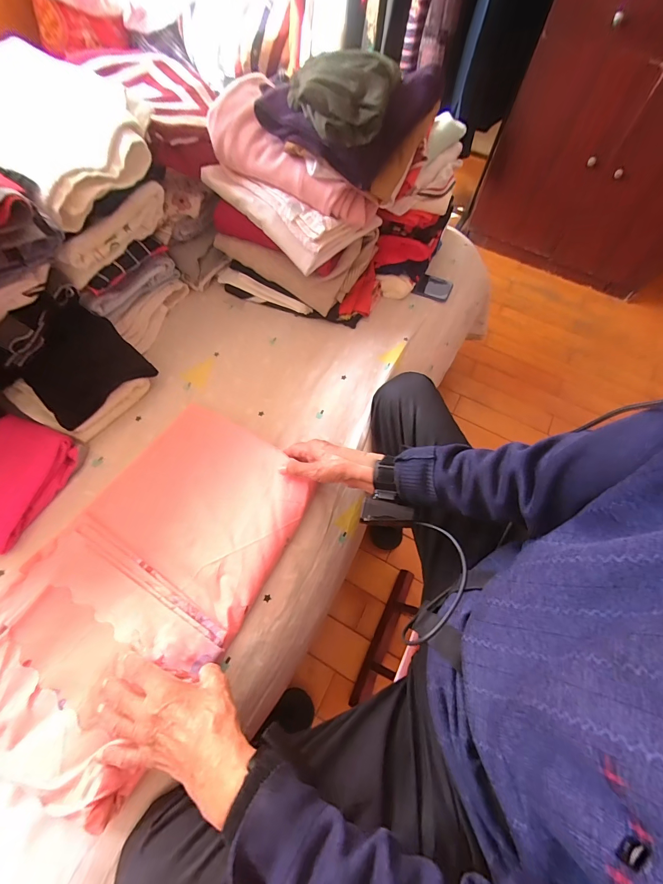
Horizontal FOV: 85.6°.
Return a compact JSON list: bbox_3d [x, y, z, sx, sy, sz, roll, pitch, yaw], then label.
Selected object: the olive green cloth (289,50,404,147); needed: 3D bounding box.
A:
[{"bbox_3d":[0.024,-0.545,0.565,0.179,0.072,0.130,0,59,-4],"label":"olive green cloth"}]

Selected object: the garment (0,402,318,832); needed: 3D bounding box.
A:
[{"bbox_3d":[-0.242,0.160,0.490,0.282,0.038,0.452,28,61,12],"label":"garment"}]

